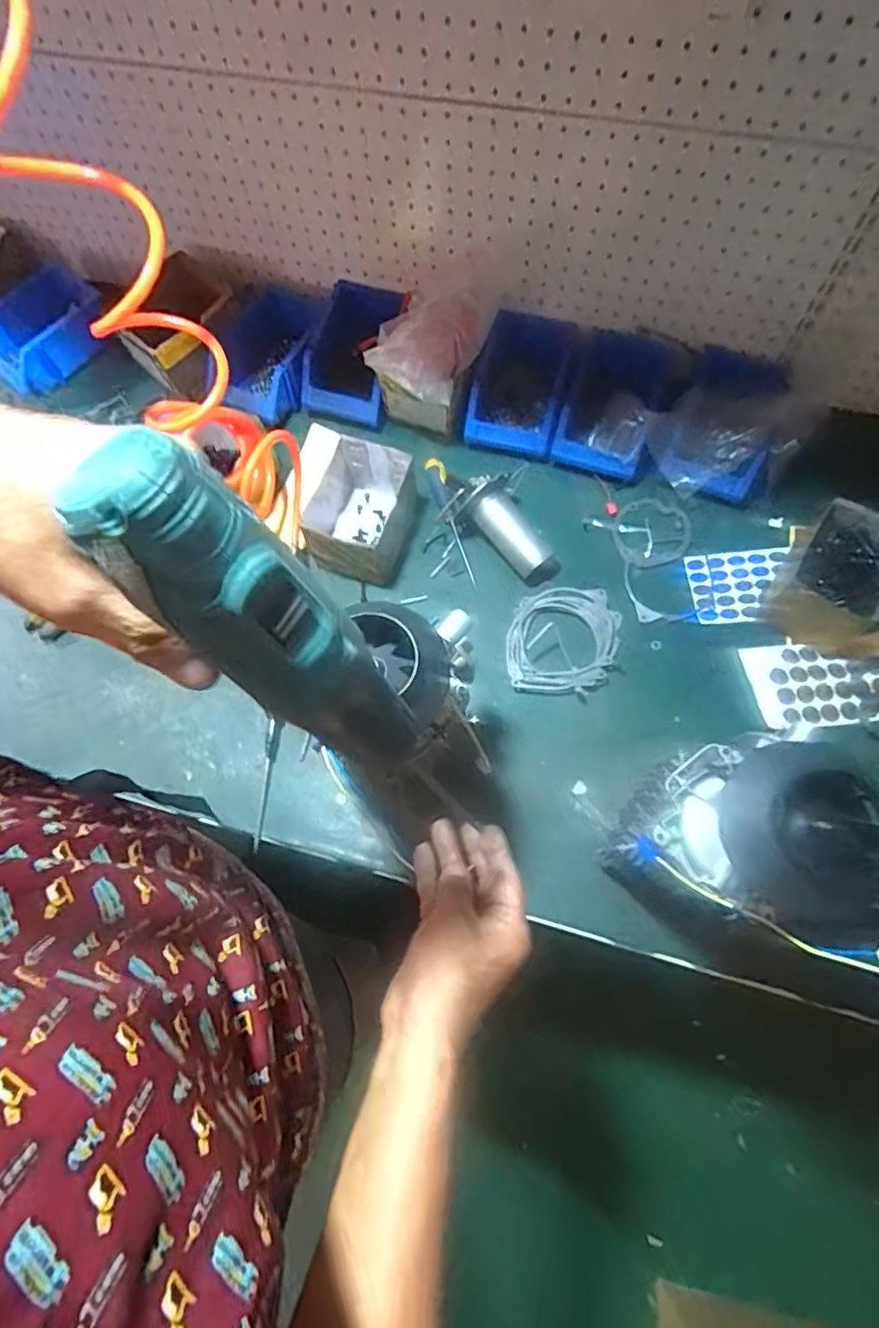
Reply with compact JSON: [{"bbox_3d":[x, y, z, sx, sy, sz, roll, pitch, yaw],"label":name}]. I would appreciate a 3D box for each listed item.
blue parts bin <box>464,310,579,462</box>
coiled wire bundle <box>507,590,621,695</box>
[{"bbox_3d":[0.113,-0.378,0.856,0.139,0.086,0.175,9,72,5],"label":"blue parts bin"},{"bbox_3d":[0.153,-0.031,0.761,0.132,0.015,0.143,8,72,4],"label":"coiled wire bundle"}]

